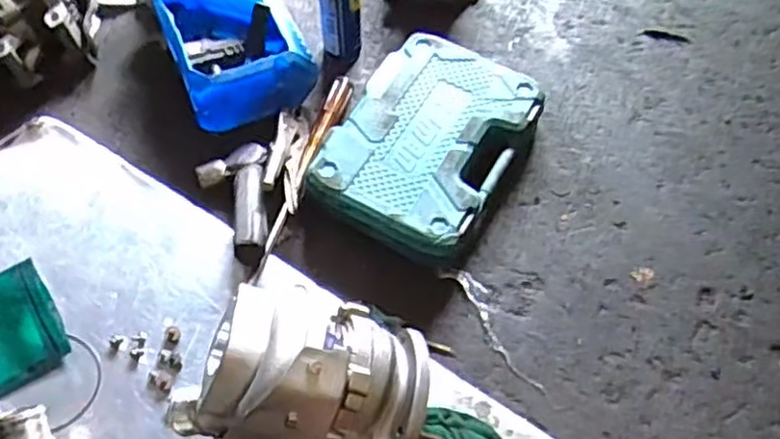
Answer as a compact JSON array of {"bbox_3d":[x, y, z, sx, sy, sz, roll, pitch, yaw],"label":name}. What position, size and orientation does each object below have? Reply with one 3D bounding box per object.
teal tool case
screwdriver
[{"bbox_3d":[0.044,-0.082,0.846,0.201,0.075,0.276,26,62,13],"label":"teal tool case"},{"bbox_3d":[-0.103,-0.057,0.829,0.024,0.029,0.297,17,61,8],"label":"screwdriver"}]

